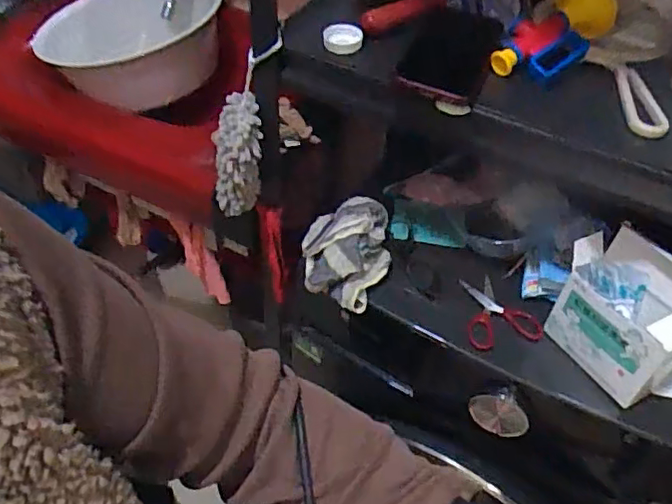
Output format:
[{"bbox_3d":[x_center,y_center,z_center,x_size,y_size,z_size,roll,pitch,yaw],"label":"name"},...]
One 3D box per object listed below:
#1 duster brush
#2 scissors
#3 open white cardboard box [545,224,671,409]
[{"bbox_3d":[-0.105,-0.143,0.658,0.064,0.214,0.056,16,21,11],"label":"duster brush"},{"bbox_3d":[0.182,0.069,0.683,0.084,0.011,0.096,-12,49,-14],"label":"scissors"},{"bbox_3d":[0.294,0.060,0.598,0.073,0.130,0.137,-21,52,-21],"label":"open white cardboard box"}]

